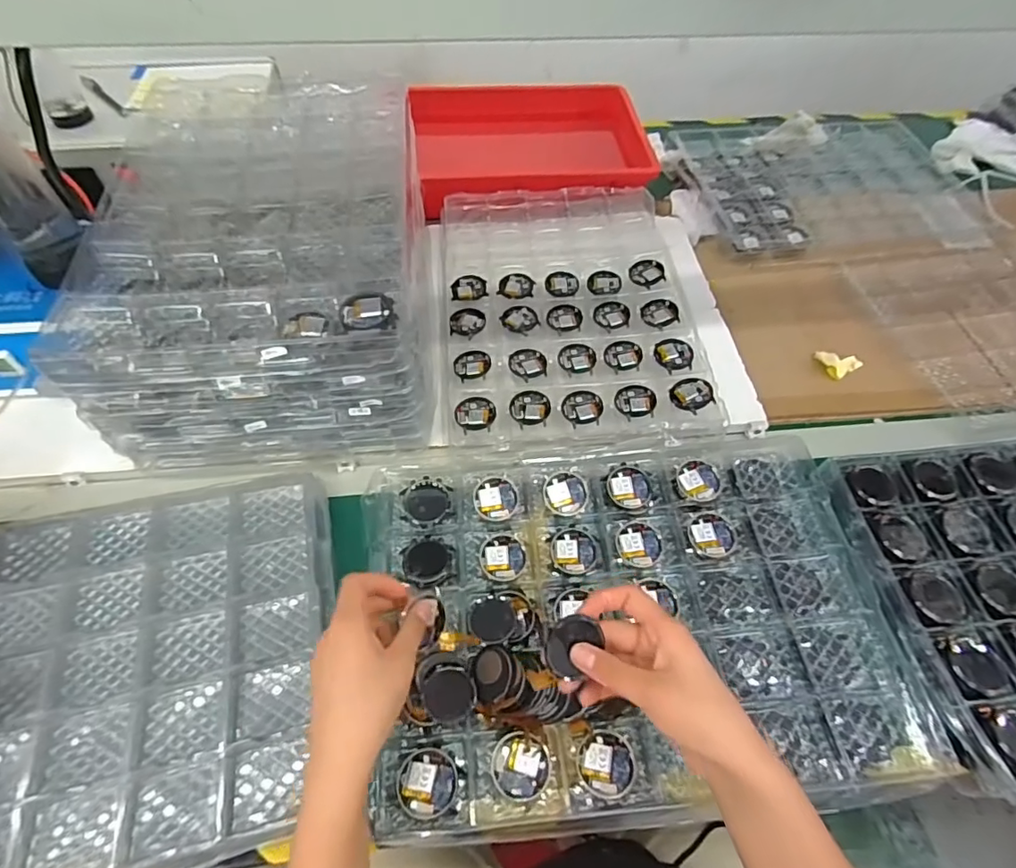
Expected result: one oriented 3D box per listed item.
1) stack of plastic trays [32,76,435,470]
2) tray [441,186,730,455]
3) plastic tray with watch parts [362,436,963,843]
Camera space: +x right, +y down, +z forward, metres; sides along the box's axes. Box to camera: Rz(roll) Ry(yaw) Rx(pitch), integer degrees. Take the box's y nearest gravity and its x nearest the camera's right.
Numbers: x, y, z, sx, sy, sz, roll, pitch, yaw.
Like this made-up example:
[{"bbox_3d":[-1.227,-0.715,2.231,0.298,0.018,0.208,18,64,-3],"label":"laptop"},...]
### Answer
[{"bbox_3d":[-0.257,-0.200,0.602,0.297,0.153,0.434,-5,56,-4],"label":"stack of plastic trays"},{"bbox_3d":[0.071,-0.172,0.674,0.297,0.018,0.437,-3,56,-3],"label":"tray"},{"bbox_3d":[0.104,0.146,0.469,0.440,0.029,0.306,-5,56,-4],"label":"plastic tray with watch parts"}]

